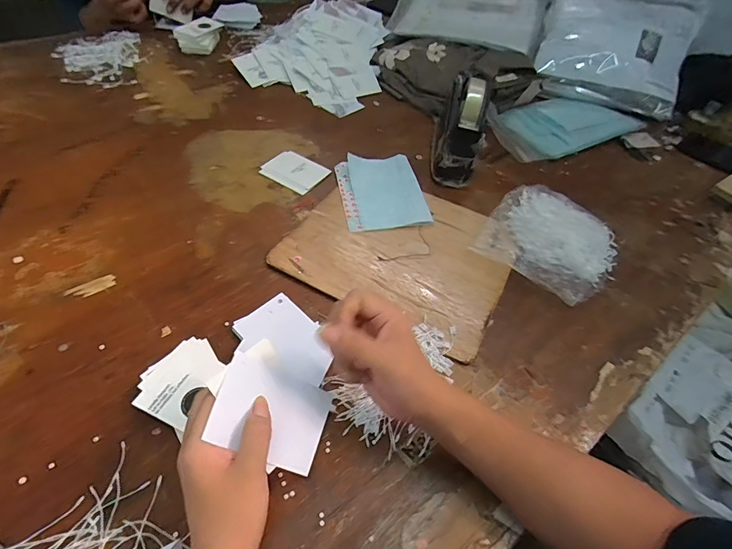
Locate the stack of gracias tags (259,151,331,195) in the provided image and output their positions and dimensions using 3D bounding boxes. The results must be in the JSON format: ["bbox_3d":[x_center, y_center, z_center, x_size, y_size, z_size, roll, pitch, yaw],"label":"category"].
[{"bbox_3d":[-0.115,-0.167,0.635,0.095,0.005,0.072,31,55,18],"label":"stack of gracias tags"}]

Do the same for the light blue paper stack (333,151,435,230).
[{"bbox_3d":[0.024,-0.130,0.610,0.125,0.015,0.156,-6,52,-10],"label":"light blue paper stack"}]

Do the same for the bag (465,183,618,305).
[{"bbox_3d":[0.259,-0.047,0.553,0.175,0.035,0.167,32,55,18],"label":"bag"}]

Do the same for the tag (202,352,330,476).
[{"bbox_3d":[-0.075,0.116,0.327,0.097,0.005,0.069,35,55,-27],"label":"tag"}]

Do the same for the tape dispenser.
[{"bbox_3d":[0.157,-0.250,0.653,0.071,0.111,0.187,13,51,5],"label":"tape dispenser"}]

